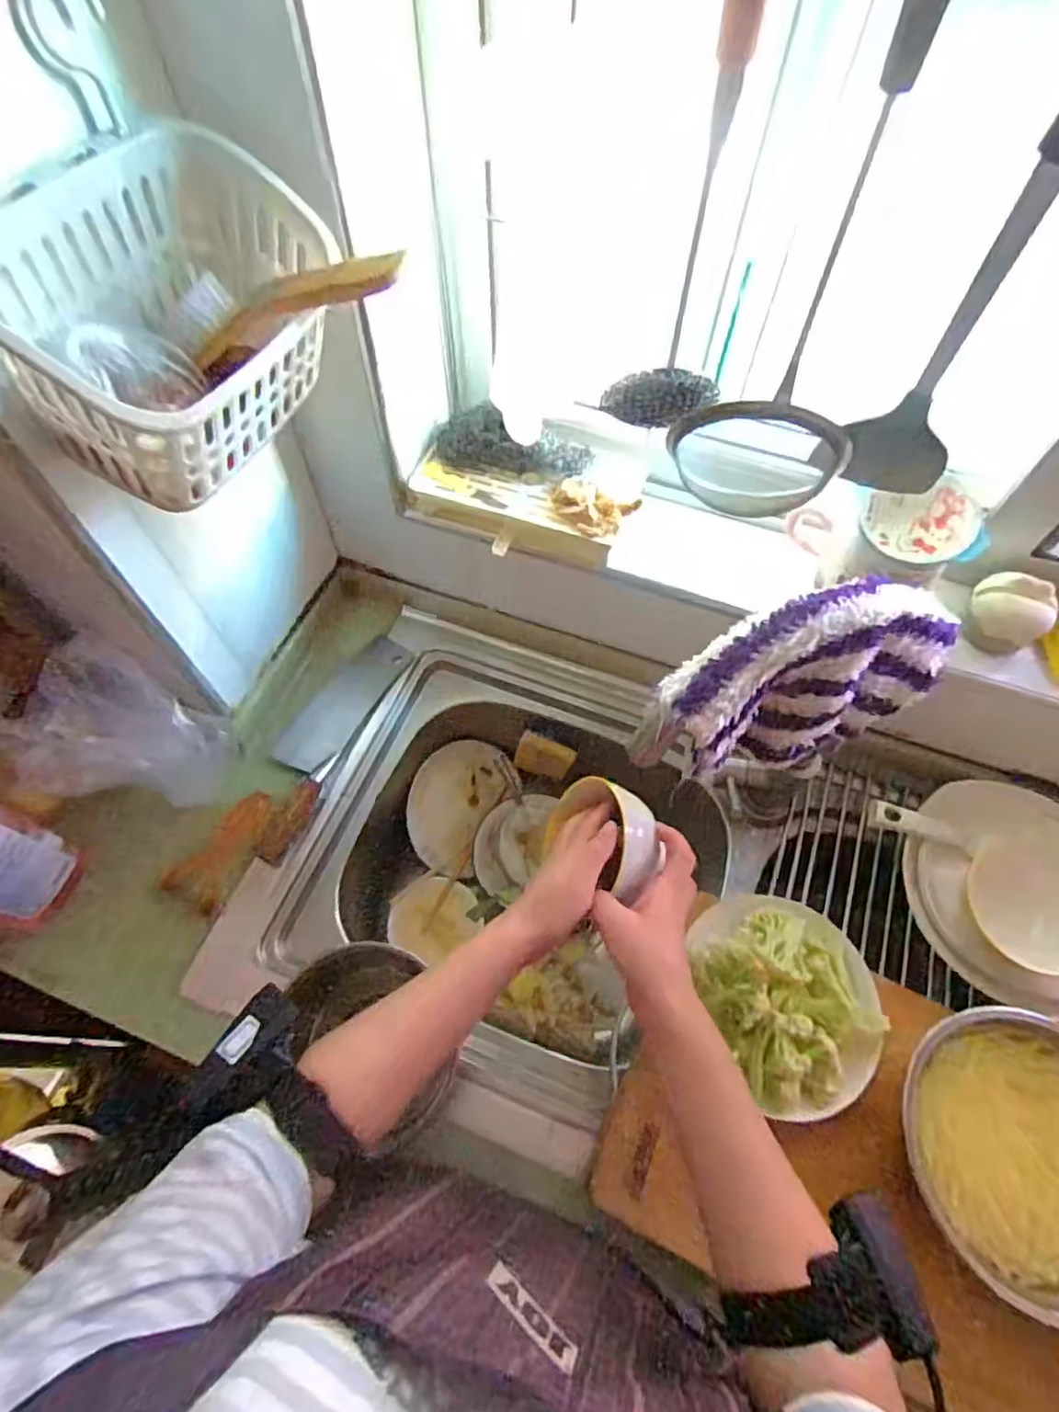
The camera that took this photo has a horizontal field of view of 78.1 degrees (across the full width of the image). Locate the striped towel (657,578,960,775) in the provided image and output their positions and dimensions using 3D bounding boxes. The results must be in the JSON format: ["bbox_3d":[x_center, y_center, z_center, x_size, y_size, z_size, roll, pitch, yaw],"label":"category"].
[{"bbox_3d":[0.177,-0.014,0.406,0.203,0.130,0.052,-16,62,-9],"label":"striped towel"}]

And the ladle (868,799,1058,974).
[{"bbox_3d":[0.417,0.154,0.598,0.199,0.039,0.106,38,67,18],"label":"ladle"}]

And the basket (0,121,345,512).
[{"bbox_3d":[-0.216,-0.237,0.403,0.118,0.130,0.201,21,63,10],"label":"basket"}]

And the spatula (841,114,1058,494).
[{"bbox_3d":[0.266,-0.244,0.355,0.060,0.325,0.021,13,62,6],"label":"spatula"}]

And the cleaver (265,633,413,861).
[{"bbox_3d":[-0.229,0.035,0.733,0.069,0.026,0.280,22,63,11],"label":"cleaver"}]

